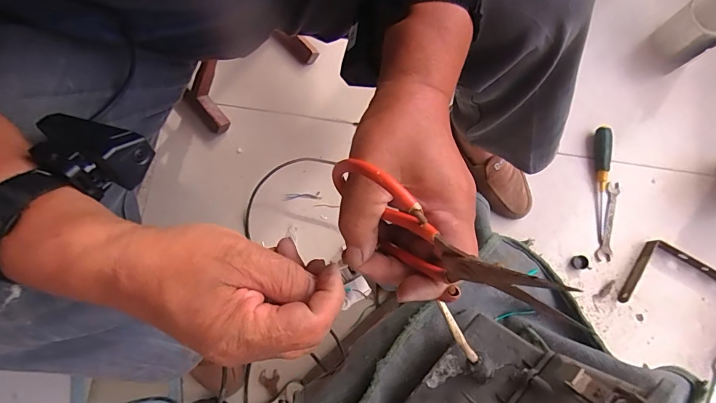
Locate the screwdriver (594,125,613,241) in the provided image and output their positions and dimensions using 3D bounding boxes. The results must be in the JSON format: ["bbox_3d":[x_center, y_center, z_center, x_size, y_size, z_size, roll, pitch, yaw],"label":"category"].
[{"bbox_3d":[0.497,-0.042,0.821,0.027,0.027,0.227,4,82,1],"label":"screwdriver"}]

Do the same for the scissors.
[{"bbox_3d":[0.039,0.024,0.221,0.018,0.075,0.155,-48,45,-9],"label":"scissors"}]

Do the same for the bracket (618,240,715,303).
[{"bbox_3d":[0.631,0.190,0.750,0.240,0.026,0.150,34,80,7],"label":"bracket"}]

